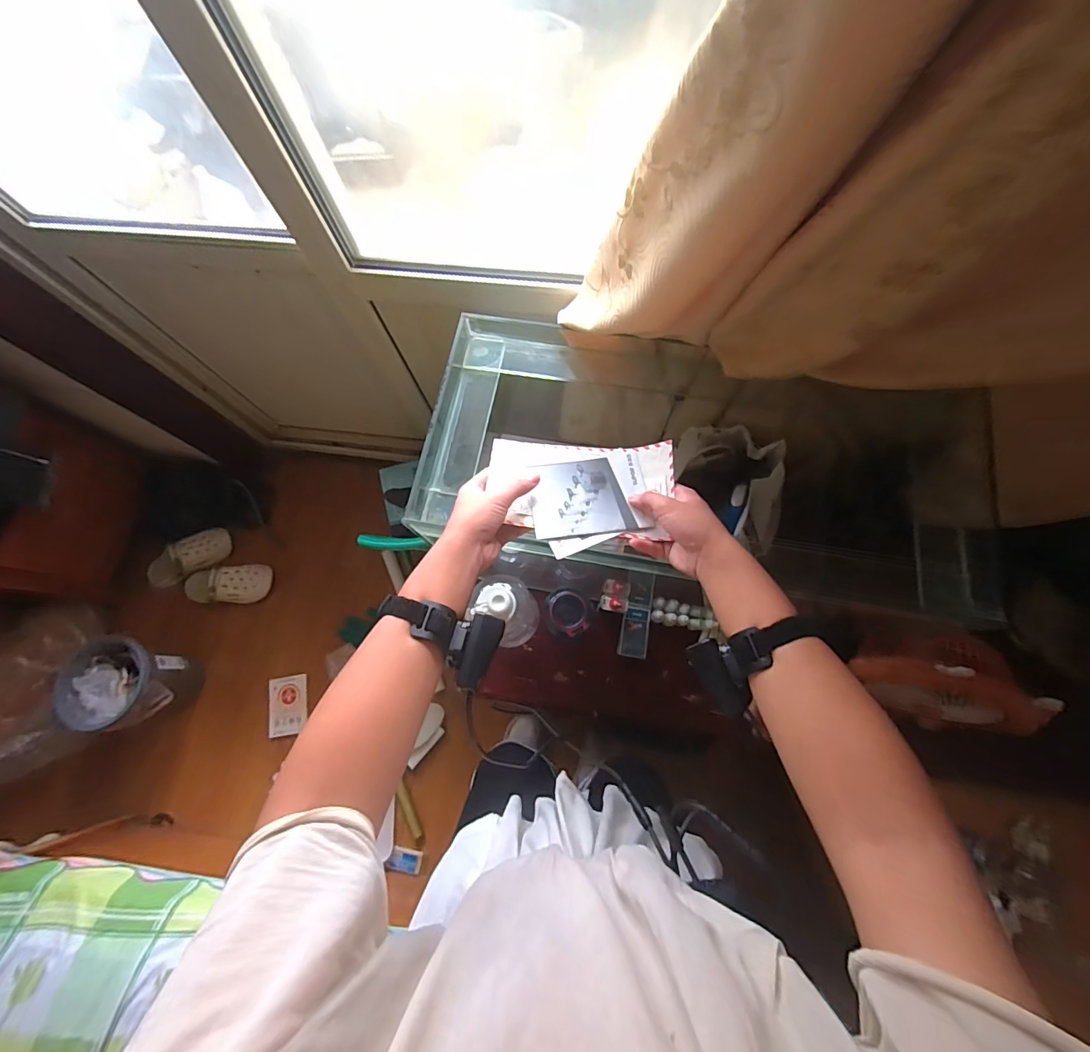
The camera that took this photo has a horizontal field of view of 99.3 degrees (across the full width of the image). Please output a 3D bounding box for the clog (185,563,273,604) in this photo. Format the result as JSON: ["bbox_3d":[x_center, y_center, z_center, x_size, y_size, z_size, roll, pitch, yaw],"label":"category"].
[{"bbox_3d":[-1.051,0.195,1.526,0.269,0.105,0.125,-6,71,0],"label":"clog"}]

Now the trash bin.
[{"bbox_3d":[-1.181,0.476,1.377,0.220,0.295,0.239,8,72,5],"label":"trash bin"}]

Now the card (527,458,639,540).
[{"bbox_3d":[0.040,-0.035,0.547,0.109,0.004,0.100,-7,63,-4],"label":"card"}]

